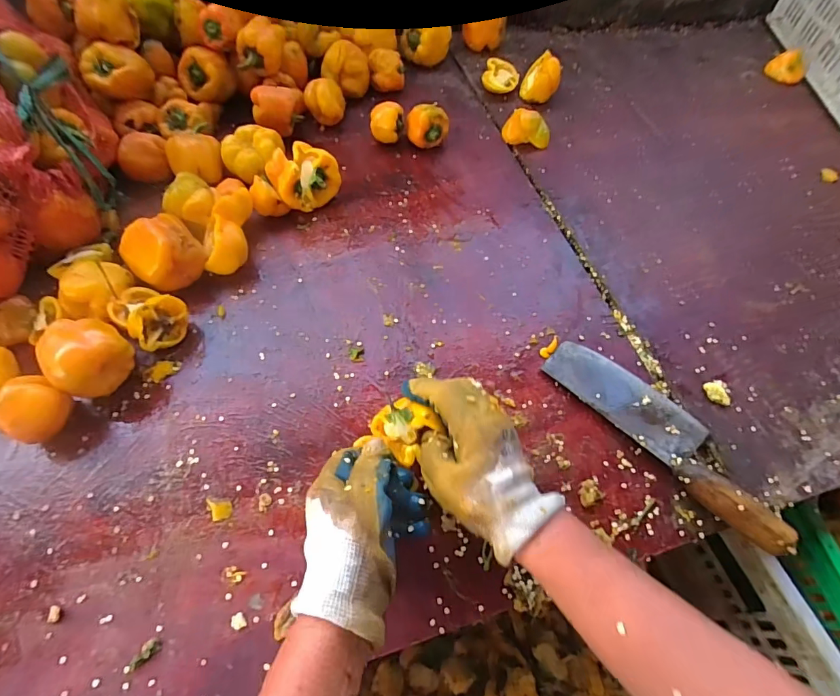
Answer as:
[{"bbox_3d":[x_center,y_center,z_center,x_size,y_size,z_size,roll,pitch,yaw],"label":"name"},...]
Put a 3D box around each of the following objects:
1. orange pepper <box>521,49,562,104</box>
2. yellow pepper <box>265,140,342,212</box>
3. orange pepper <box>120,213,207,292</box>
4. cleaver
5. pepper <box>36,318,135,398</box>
[{"bbox_3d":[0.197,-0.435,0.710,0.059,0.059,0.048,13,60,5],"label":"orange pepper"},{"bbox_3d":[-0.153,-0.217,0.564,0.067,0.067,0.078,36,65,17],"label":"yellow pepper"},{"bbox_3d":[-0.288,-0.108,0.493,0.061,0.056,0.073,40,66,19],"label":"orange pepper"},{"bbox_3d":[0.241,0.076,0.430,0.077,0.034,0.254,-37,68,-21],"label":"cleaver"},{"bbox_3d":[-0.319,0.010,0.427,0.058,0.066,0.065,38,65,18],"label":"pepper"}]

